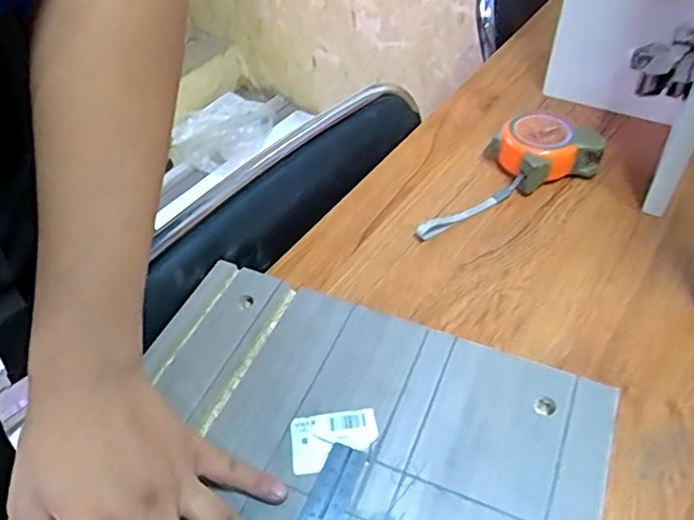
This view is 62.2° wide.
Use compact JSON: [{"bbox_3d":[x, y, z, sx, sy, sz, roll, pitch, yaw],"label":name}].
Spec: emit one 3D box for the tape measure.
[{"bbox_3d":[0.146,-0.091,0.570,0.208,0.043,0.081,-21,51,-17],"label":"tape measure"}]

